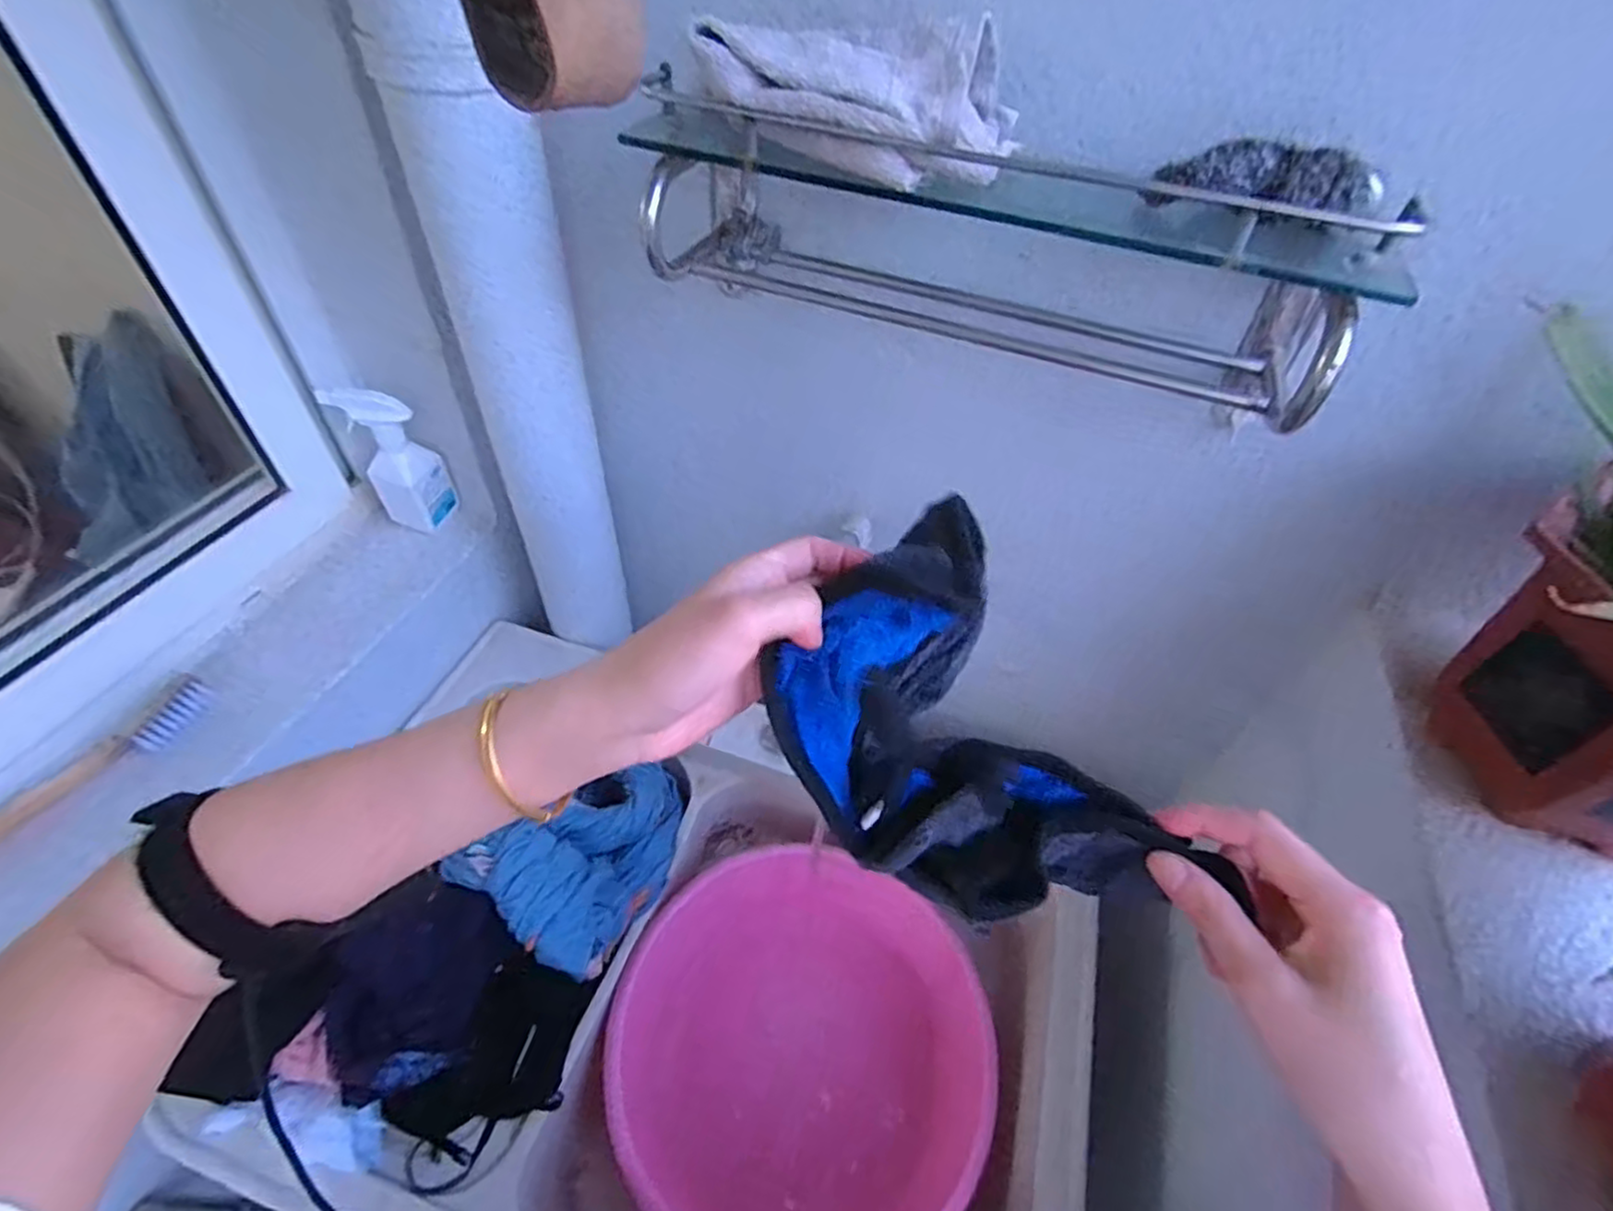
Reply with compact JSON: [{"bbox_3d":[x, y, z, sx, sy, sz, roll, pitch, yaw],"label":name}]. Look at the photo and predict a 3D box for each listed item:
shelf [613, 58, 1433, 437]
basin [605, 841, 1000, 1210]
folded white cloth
[{"bbox_3d":[0.121,-0.242,0.506,0.468,0.164,0.138,19,50,11],"label":"shelf"},{"bbox_3d":[-0.007,0.494,0.790,0.384,0.185,0.390,3,49,-3],"label":"basin"},{"bbox_3d":[0.041,-0.333,0.453,0.183,0.060,0.123,18,50,10],"label":"folded white cloth"}]

